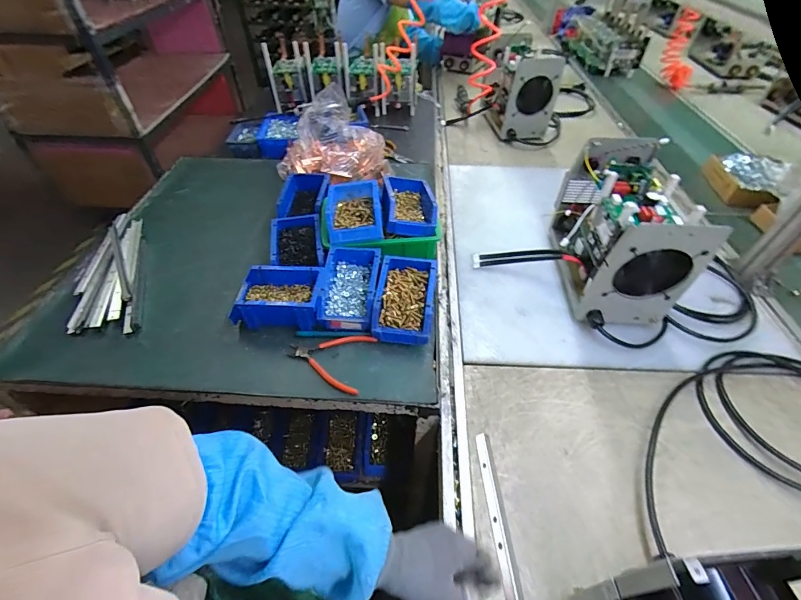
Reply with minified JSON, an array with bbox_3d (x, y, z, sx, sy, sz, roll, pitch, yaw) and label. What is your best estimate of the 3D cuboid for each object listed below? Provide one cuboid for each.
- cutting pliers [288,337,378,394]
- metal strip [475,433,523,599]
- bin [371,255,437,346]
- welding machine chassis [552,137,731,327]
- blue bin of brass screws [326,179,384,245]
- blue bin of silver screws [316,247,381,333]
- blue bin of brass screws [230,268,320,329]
[{"bbox_3d":[-0.124,0.097,0.636,0.140,0.012,0.114,11,48,10],"label":"cutting pliers"},{"bbox_3d":[0.131,0.302,0.480,0.022,0.004,0.254,-1,48,-2],"label":"metal strip"},{"bbox_3d":[0.009,-0.005,0.685,0.102,0.061,0.162,5,48,4],"label":"bin"},{"bbox_3d":[0.415,-0.128,0.713,0.168,0.236,0.289,7,48,6],"label":"welding machine chassis"},{"bbox_3d":[-0.098,-0.186,0.776,0.114,0.060,0.158,-4,48,-4],"label":"blue bin of brass screws"},{"bbox_3d":[-0.094,-0.024,0.703,0.101,0.069,0.169,3,48,3],"label":"blue bin of silver screws"},{"bbox_3d":[-0.224,-0.002,0.682,0.160,0.073,0.106,3,48,2],"label":"blue bin of brass screws"}]

